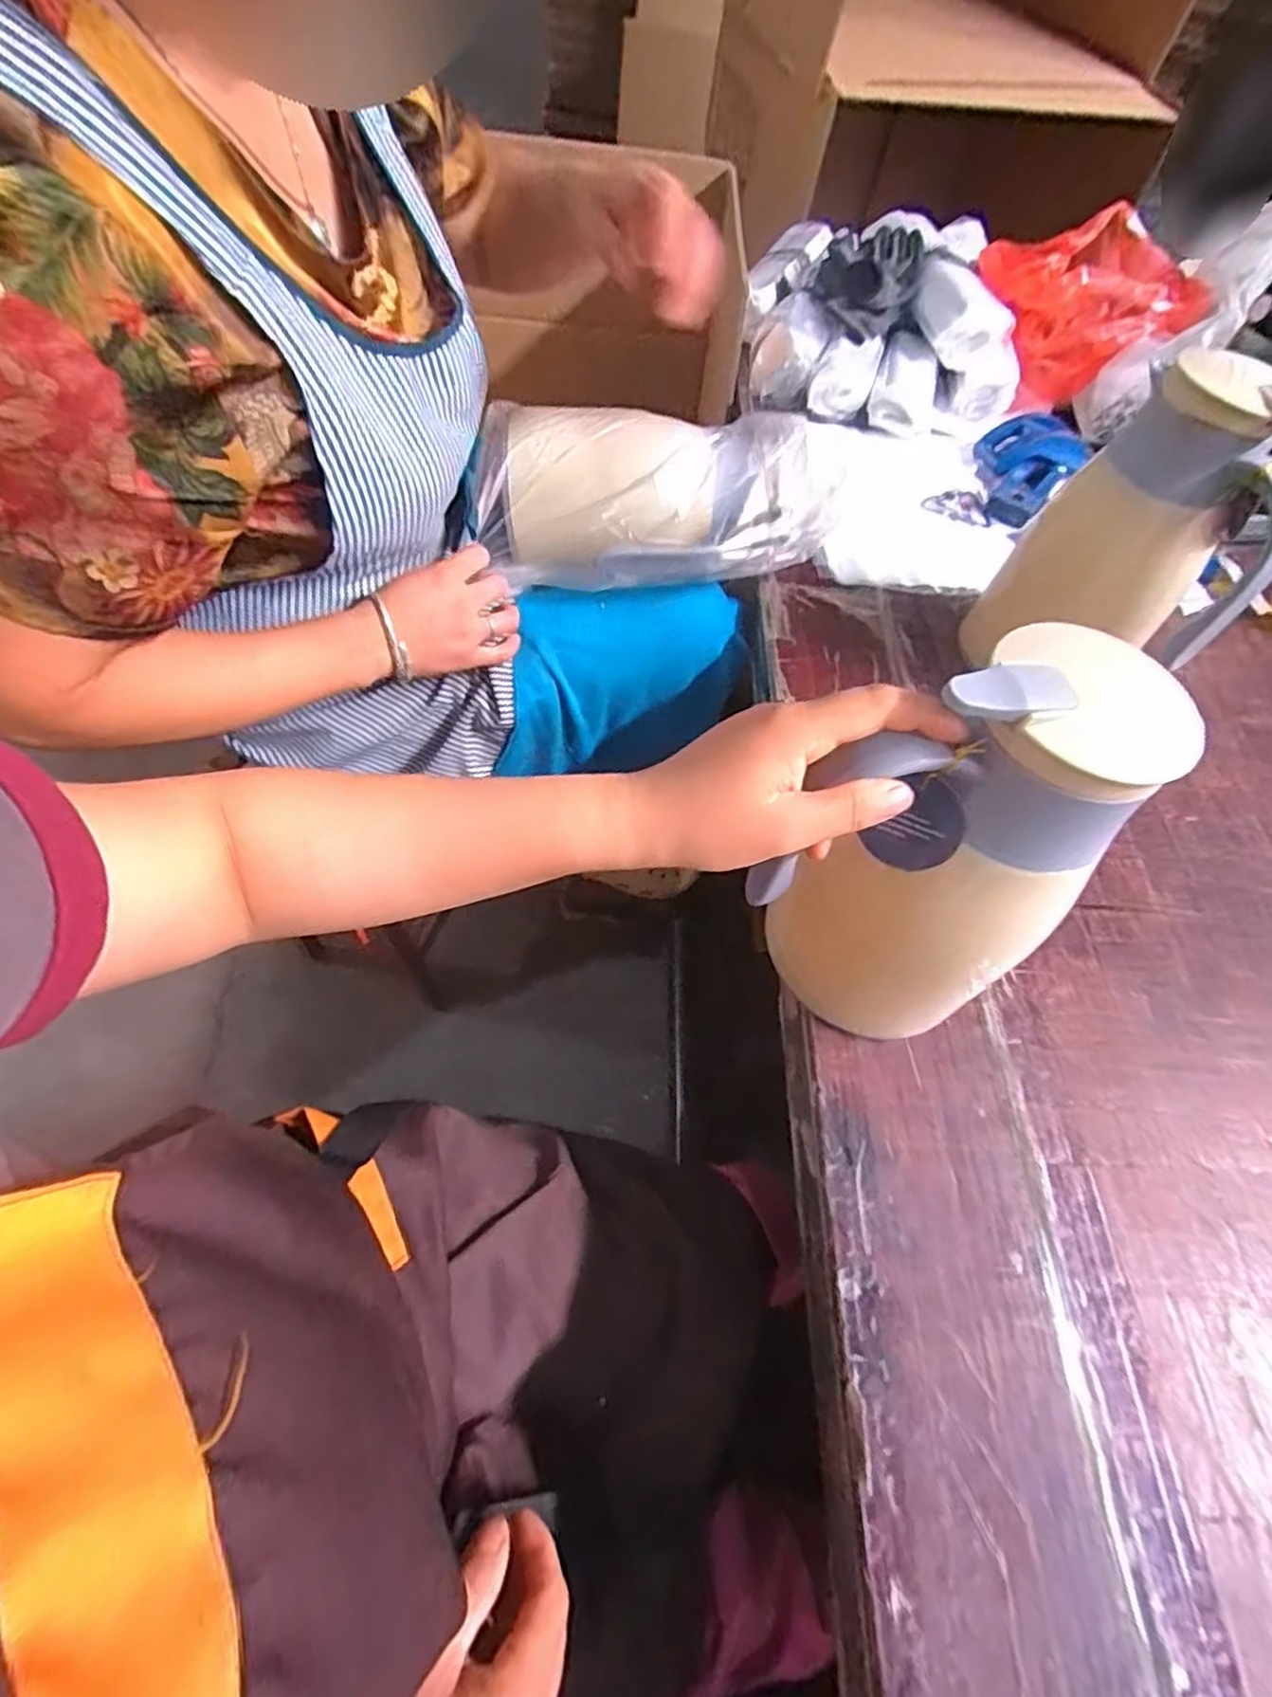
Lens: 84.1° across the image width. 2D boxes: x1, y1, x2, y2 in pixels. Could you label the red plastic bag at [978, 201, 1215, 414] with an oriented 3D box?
[{"bbox_3d":[0.548,-0.647,0.869,0.266,0.170,0.097,12,57,2],"label":"red plastic bag"}]

